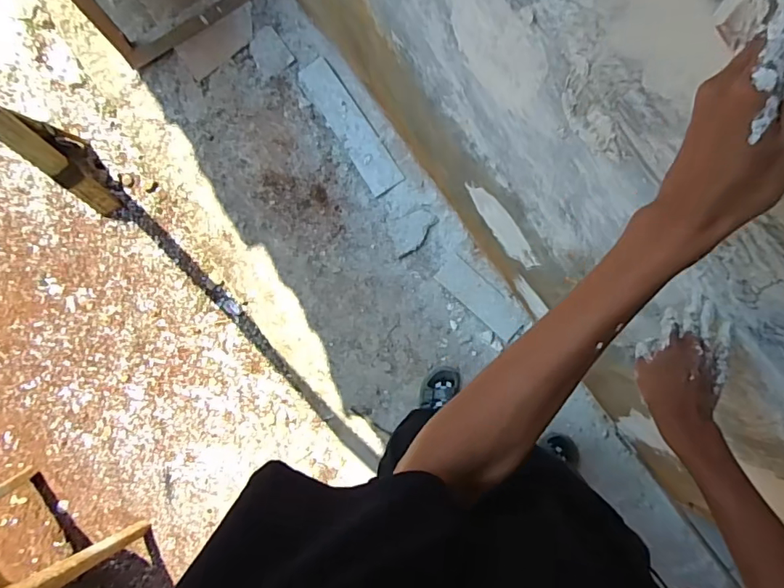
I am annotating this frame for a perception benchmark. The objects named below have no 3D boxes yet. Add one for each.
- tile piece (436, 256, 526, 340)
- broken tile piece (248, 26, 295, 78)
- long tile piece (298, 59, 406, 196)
[{"bbox_3d":[0.269,0.009,1.493,0.290,0.007,0.097,44,103,15],"label":"tile piece"},{"bbox_3d":[-0.407,-0.801,1.624,0.114,0.008,0.154,-34,83,-1],"label":"broken tile piece"},{"bbox_3d":[-0.135,-0.542,1.580,0.113,0.011,0.484,-34,83,-1],"label":"long tile piece"}]

